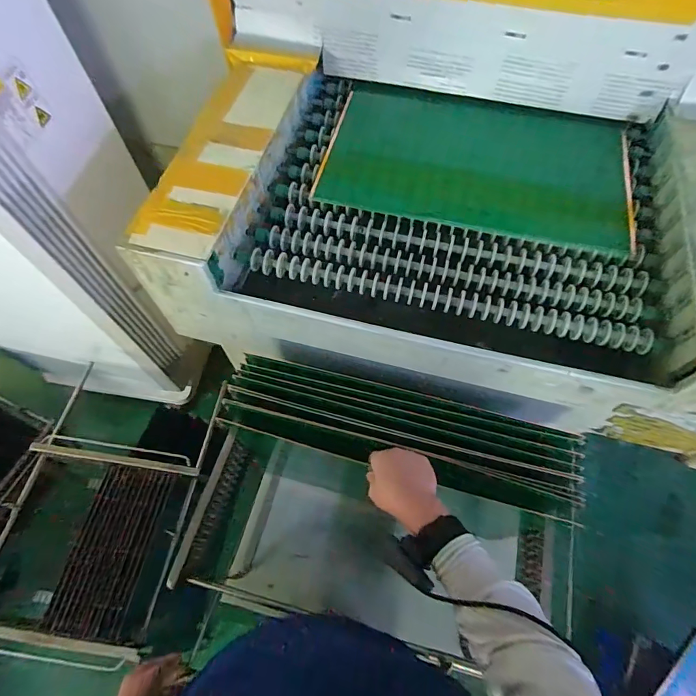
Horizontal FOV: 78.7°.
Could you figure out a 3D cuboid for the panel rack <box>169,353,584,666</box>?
[{"bbox_3d":[0.064,0.328,0.810,0.585,0.382,0.378,14,63,8],"label":"panel rack"}]

